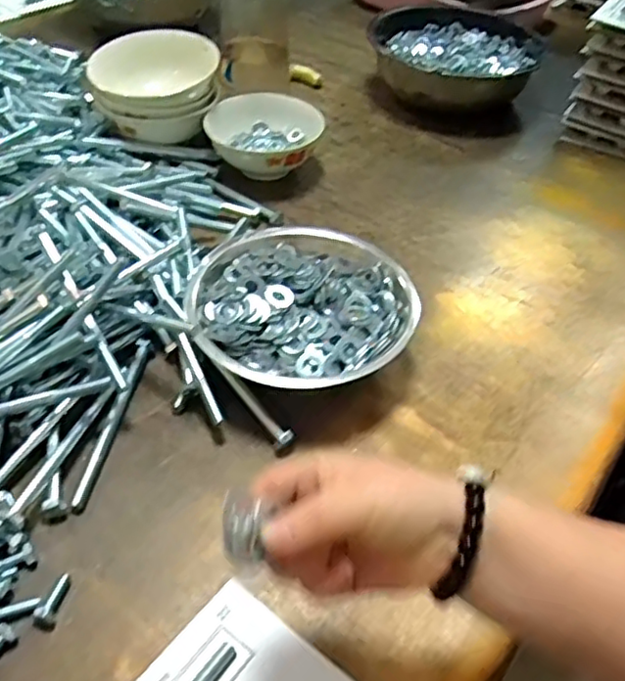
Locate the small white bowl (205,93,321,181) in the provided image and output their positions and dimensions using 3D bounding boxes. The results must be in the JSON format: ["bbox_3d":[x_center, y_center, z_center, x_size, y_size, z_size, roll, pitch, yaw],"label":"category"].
[{"bbox_3d":[-0.055,-0.226,0.748,0.128,0.055,0.139,2,45,-2],"label":"small white bowl"}]

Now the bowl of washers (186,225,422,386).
[{"bbox_3d":[-0.008,-0.021,0.553,0.187,0.057,0.186,11,46,6],"label":"bowl of washers"}]

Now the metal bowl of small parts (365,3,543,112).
[{"bbox_3d":[0.192,-0.393,0.918,0.233,0.077,0.224,5,45,0],"label":"metal bowl of small parts"}]

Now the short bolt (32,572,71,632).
[{"bbox_3d":[-0.158,0.160,0.400,0.012,0.008,0.033,12,46,7],"label":"short bolt"}]

